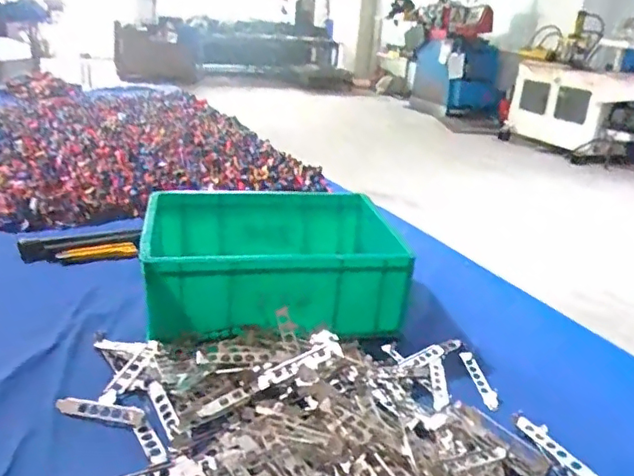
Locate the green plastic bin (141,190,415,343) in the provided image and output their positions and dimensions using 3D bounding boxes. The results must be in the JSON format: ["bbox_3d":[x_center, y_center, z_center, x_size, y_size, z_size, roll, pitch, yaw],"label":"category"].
[{"bbox_3d":[-0.079,0.043,0.988,0.408,0.150,0.347,3,23,-10],"label":"green plastic bin"}]

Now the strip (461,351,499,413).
[{"bbox_3d":[0.231,0.200,0.817,0.025,0.008,0.125,2,23,-11],"label":"strip"}]

